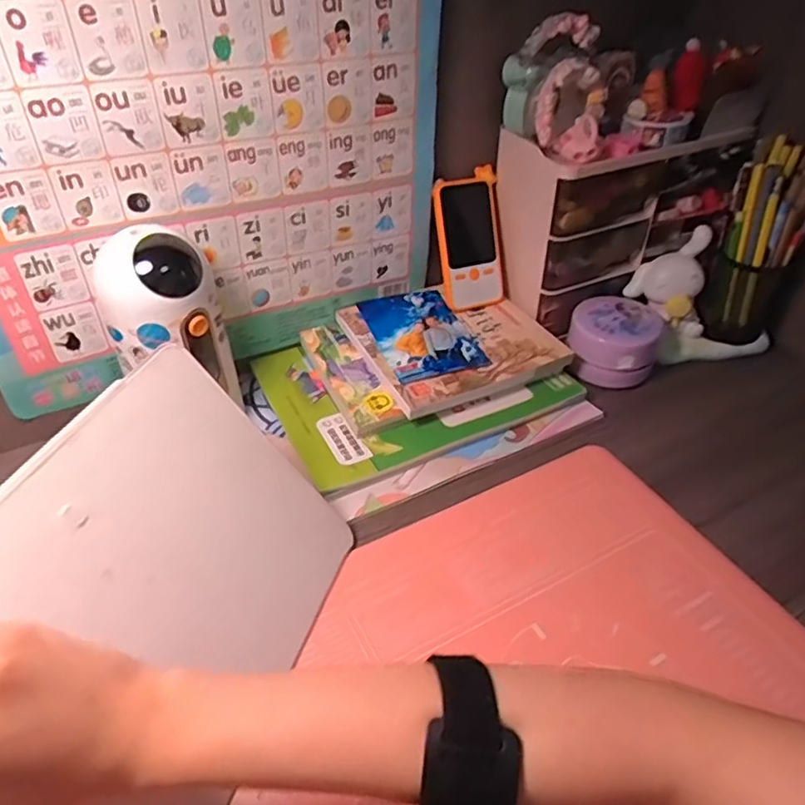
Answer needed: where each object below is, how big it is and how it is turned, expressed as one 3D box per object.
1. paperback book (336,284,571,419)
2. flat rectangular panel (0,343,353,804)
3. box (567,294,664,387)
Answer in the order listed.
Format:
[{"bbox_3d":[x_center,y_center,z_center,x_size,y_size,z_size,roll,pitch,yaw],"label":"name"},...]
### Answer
[{"bbox_3d":[0.047,-0.061,0.580,0.169,0.019,0.156,-17,47,-20],"label":"paperback book"},{"bbox_3d":[-0.129,0.111,0.324,0.009,0.182,0.263,-22,27,35],"label":"flat rectangular panel"},{"bbox_3d":[0.199,-0.059,0.588,0.078,0.054,0.078,16,44,18],"label":"box"}]

